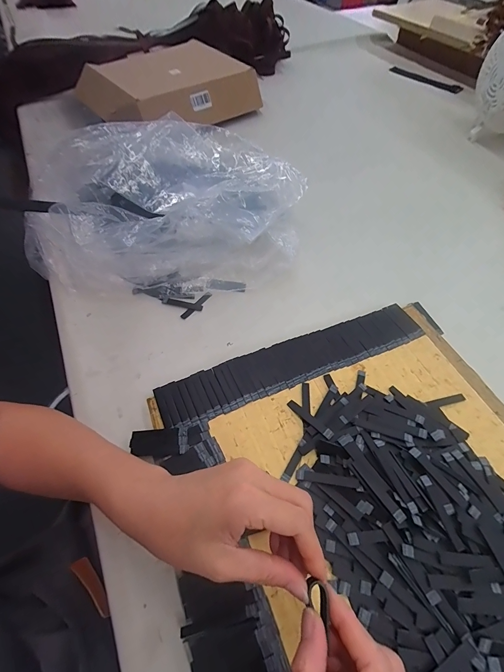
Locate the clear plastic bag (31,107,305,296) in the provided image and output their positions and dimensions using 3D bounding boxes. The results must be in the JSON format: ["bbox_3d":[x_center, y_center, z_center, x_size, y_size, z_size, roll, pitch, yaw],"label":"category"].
[{"bbox_3d":[-0.133,-0.225,0.501,0.419,0.098,0.351,8,56,3],"label":"clear plastic bag"}]

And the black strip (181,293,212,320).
[{"bbox_3d":[-0.080,-0.045,0.445,0.009,0.004,0.058,33,61,19],"label":"black strip"}]

